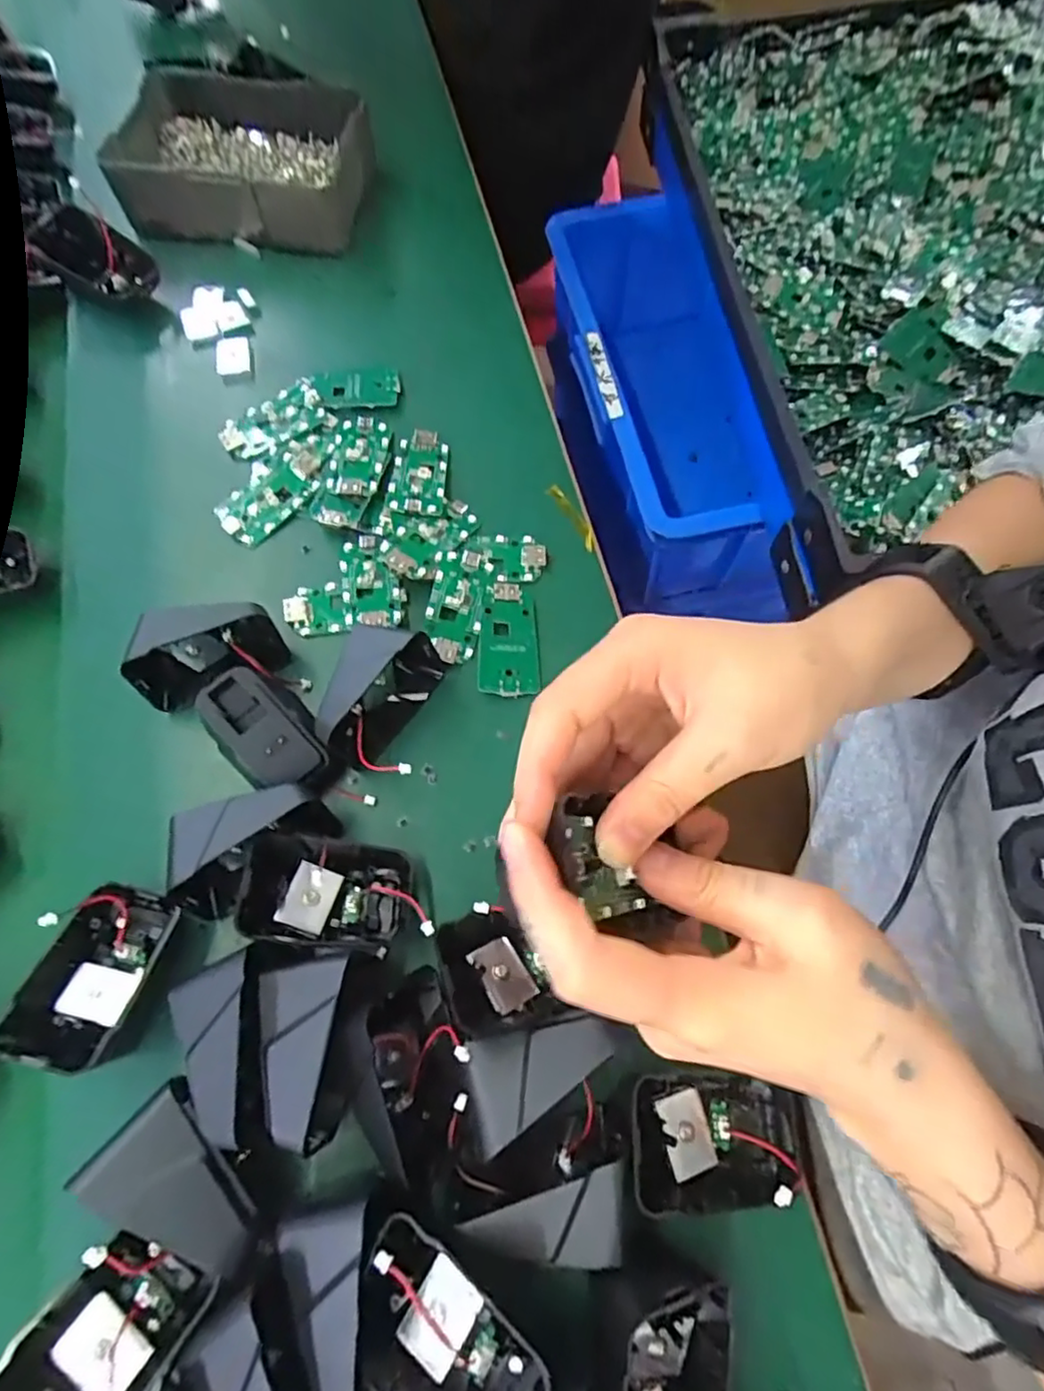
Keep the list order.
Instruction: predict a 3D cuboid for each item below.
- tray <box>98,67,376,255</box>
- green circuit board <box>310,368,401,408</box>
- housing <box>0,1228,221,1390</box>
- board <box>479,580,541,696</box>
[{"bbox_3d":[-0.194,-0.386,0.455,0.177,0.047,0.137,0,69,2],"label":"tray"},{"bbox_3d":[-0.104,-0.194,0.400,0.053,0.008,0.028,-1,69,2],"label":"green circuit board"},{"bbox_3d":[-0.144,0.223,0.215,0.049,0.016,0.059,25,38,6],"label":"housing"},{"bbox_3d":[-0.008,-0.031,0.339,0.031,0.006,0.063,-4,69,1],"label":"board"}]

